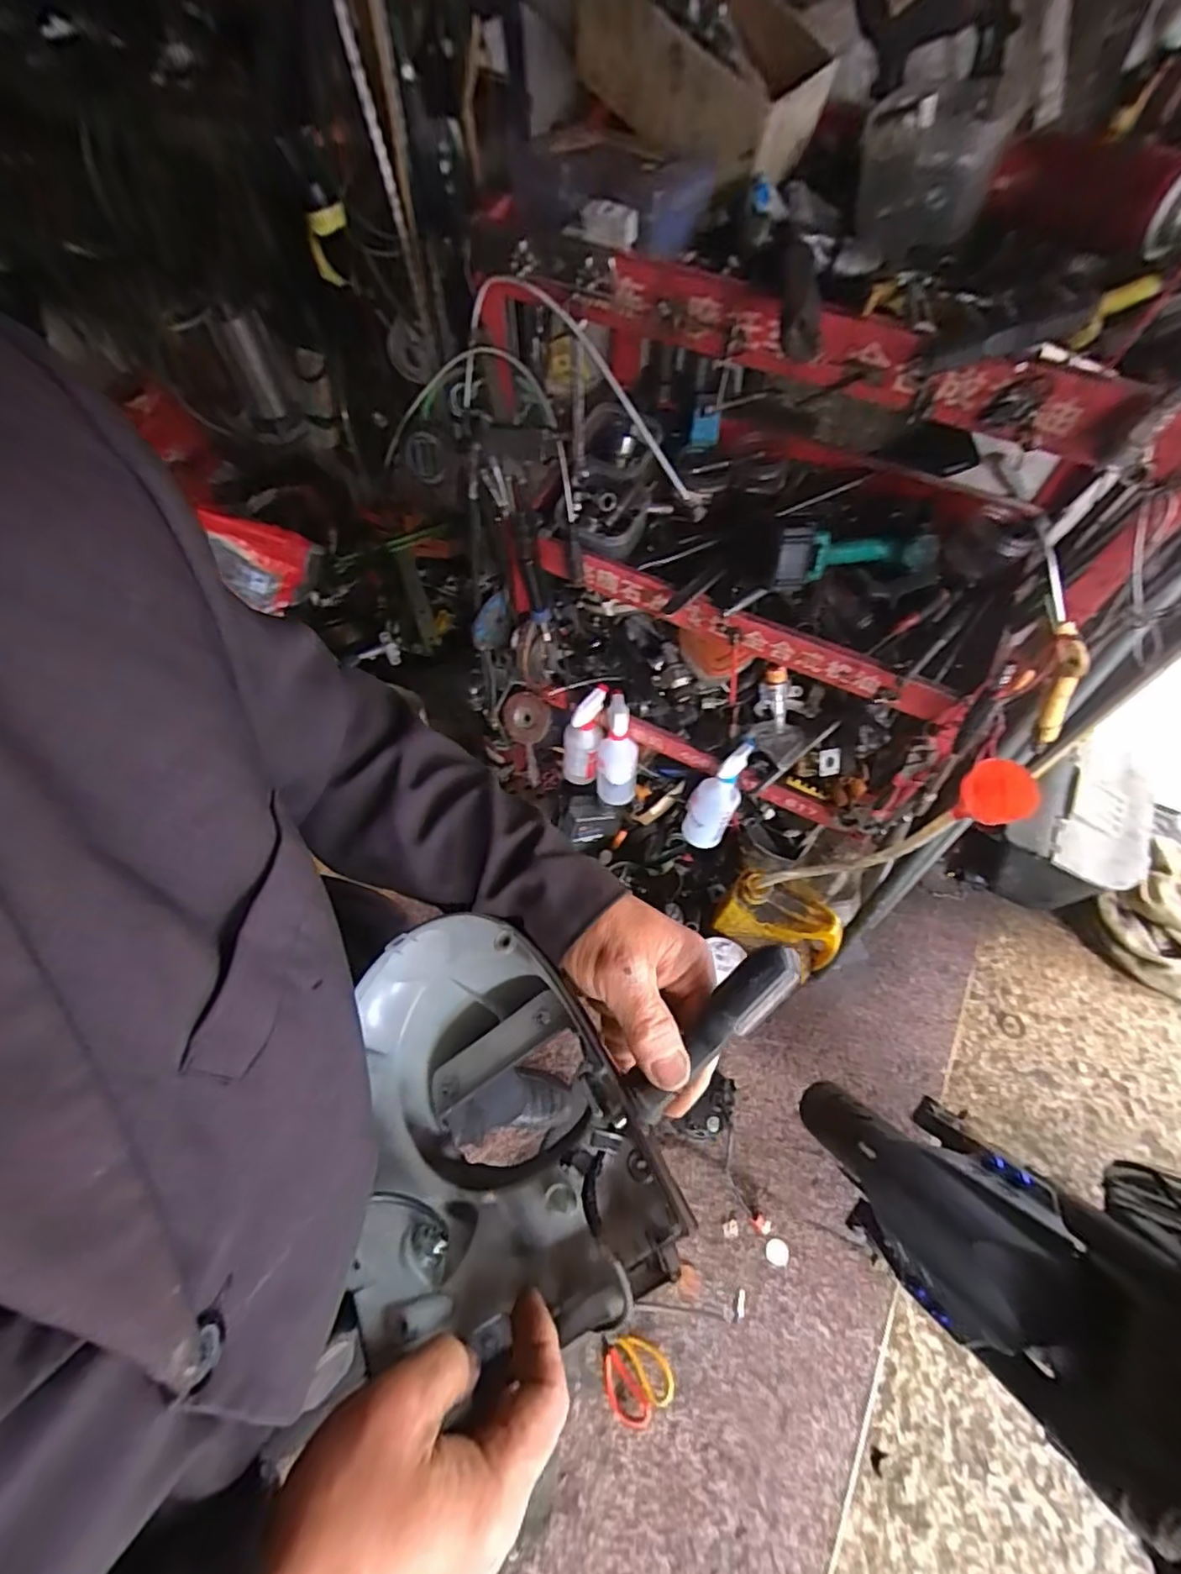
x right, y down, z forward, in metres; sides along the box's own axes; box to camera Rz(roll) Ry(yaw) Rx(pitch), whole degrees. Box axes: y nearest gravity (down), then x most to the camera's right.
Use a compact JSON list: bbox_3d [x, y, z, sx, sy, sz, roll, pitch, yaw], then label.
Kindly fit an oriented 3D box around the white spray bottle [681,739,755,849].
[{"bbox_3d":[0.221,0.023,1.086,0.085,0.221,0.075,27,36,12],"label":"white spray bottle"}]

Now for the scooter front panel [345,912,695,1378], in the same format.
[{"bbox_3d":[-0.048,0.166,0.320,0.142,0.106,0.196,-11,64,-7],"label":"scooter front panel"}]

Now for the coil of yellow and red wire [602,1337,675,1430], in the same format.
[{"bbox_3d":[0.077,0.948,0.981,0.103,0.058,0.113,0,61,1],"label":"coil of yellow and red wire"}]

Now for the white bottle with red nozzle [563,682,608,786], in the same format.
[{"bbox_3d":[-0.016,-0.085,1.171,0.072,0.229,0.063,19,38,8],"label":"white bottle with red nozzle"}]

